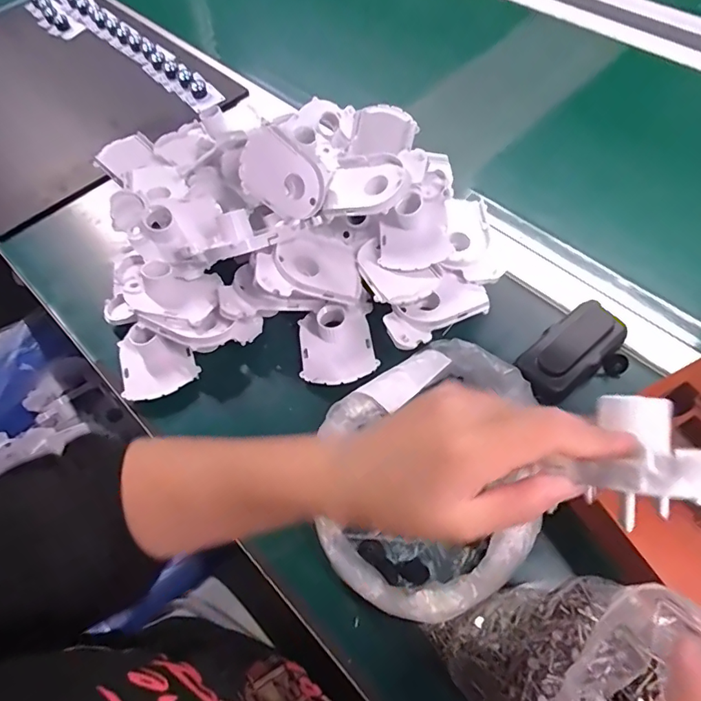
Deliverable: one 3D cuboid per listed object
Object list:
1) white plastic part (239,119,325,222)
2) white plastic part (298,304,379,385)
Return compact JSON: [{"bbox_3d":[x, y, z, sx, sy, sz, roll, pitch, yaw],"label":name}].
[{"bbox_3d":[-0.064,-0.166,0.462,0.061,0.088,0.013,-57,38,8],"label":"white plastic part"},{"bbox_3d":[-0.013,-0.008,0.441,0.068,0.029,0.073,-5,60,1],"label":"white plastic part"}]

